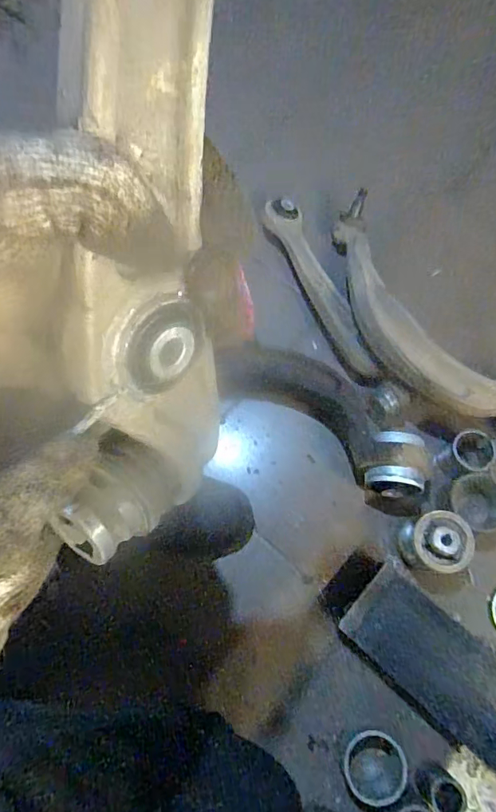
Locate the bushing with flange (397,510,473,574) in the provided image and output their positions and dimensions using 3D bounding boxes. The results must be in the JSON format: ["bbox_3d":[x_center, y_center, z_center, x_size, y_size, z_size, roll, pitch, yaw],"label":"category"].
[{"bbox_3d":[0.235,0.171,0.596,0.075,0.063,0.072,-5,69,-1],"label":"bushing with flange"}]

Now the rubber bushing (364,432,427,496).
[{"bbox_3d":[0.188,0.077,0.623,0.081,0.074,0.076,-1,69,0],"label":"rubber bushing"}]

